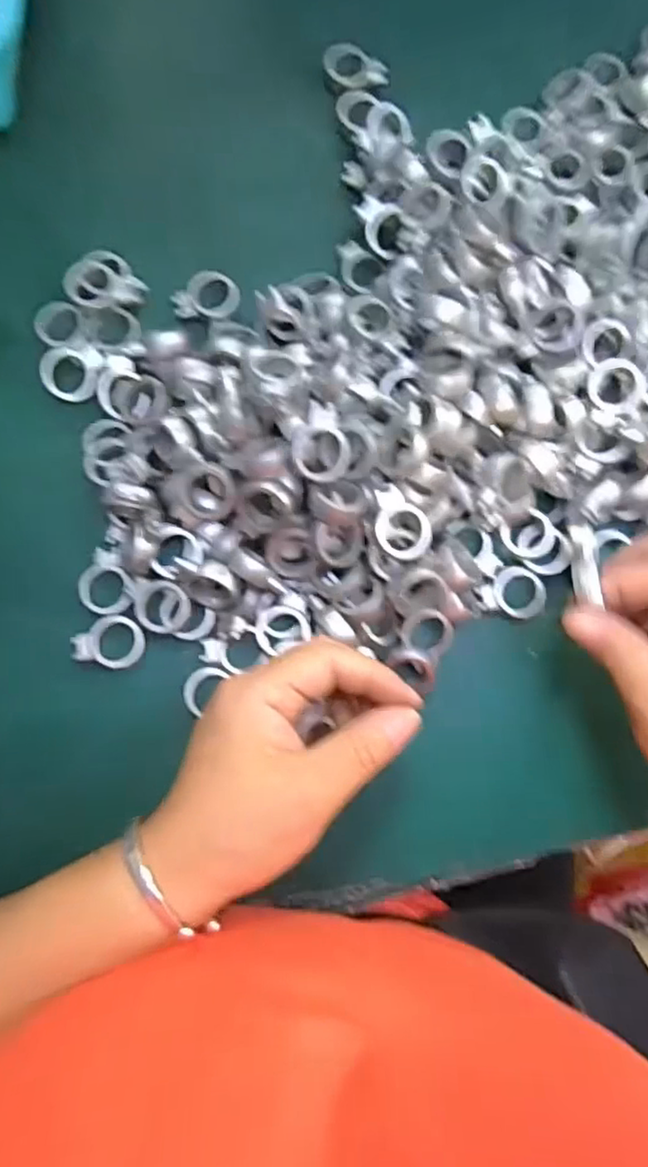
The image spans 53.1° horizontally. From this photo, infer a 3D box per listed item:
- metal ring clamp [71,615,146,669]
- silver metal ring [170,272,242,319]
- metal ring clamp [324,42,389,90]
[{"bbox_3d":[-0.107,0.029,0.322,0.034,0.004,0.026,-1,83,-4],"label":"metal ring clamp"},{"bbox_3d":[-0.064,-0.157,0.353,0.035,0.006,0.024,-3,84,-4],"label":"silver metal ring"},{"bbox_3d":[0.018,-0.300,0.380,0.038,0.008,0.024,17,82,-2],"label":"metal ring clamp"}]

